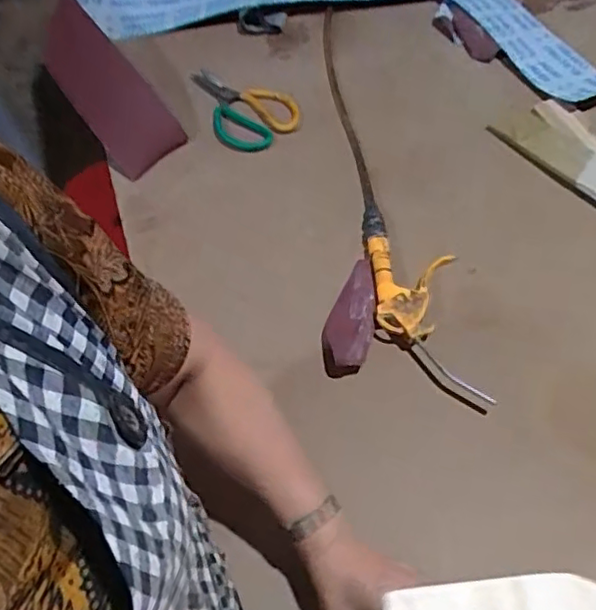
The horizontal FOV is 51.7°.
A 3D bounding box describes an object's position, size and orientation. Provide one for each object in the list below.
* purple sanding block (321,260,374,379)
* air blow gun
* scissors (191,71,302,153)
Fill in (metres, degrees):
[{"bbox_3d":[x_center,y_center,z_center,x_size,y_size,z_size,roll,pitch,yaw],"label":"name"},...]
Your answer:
[{"bbox_3d":[0.057,0.008,0.655,0.047,0.026,0.137,9,63,12],"label":"purple sanding block"},{"bbox_3d":[0.130,-0.005,0.678,0.099,0.047,0.254,-7,61,4],"label":"air blow gun"},{"bbox_3d":[-0.084,-0.260,0.834,0.167,0.018,0.095,24,74,12],"label":"scissors"}]

